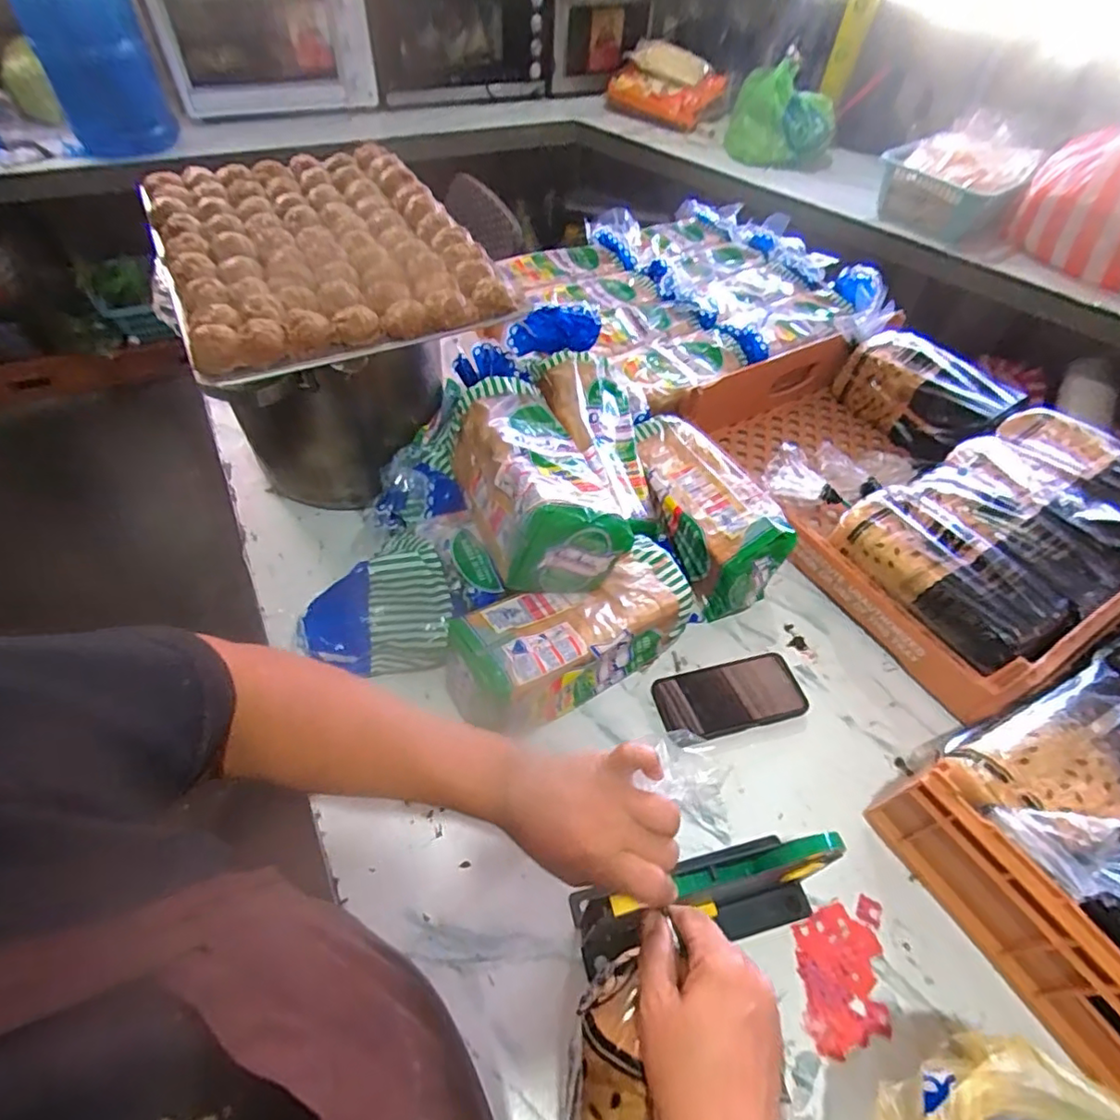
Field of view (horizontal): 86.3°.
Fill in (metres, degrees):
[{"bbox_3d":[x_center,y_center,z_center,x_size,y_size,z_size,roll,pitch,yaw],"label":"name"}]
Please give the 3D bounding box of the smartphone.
[{"bbox_3d":[0.197,0.156,0.686,0.170,0.009,0.080,-11,53,-12],"label":"smartphone"}]

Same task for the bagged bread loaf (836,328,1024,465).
[{"bbox_3d":[0.586,-0.264,0.971,0.159,0.094,0.237,-33,61,-26],"label":"bagged bread loaf"}]

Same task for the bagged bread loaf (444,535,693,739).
[{"bbox_3d":[0.015,0.085,0.661,0.269,0.114,0.114,-26,57,-22],"label":"bagged bread loaf"}]

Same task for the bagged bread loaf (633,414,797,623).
[{"bbox_3d":[0.182,-0.066,0.794,0.126,0.118,0.271,-17,55,-16],"label":"bagged bread loaf"}]

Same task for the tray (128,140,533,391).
[{"bbox_3d":[-0.278,-0.370,0.678,0.314,0.037,0.452,-22,57,-19],"label":"tray"}]

